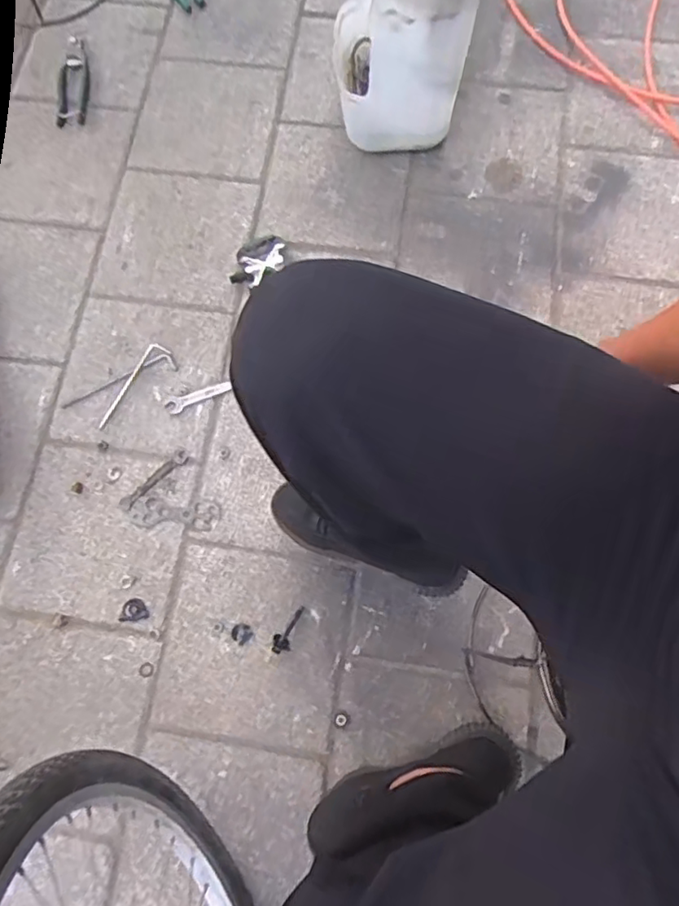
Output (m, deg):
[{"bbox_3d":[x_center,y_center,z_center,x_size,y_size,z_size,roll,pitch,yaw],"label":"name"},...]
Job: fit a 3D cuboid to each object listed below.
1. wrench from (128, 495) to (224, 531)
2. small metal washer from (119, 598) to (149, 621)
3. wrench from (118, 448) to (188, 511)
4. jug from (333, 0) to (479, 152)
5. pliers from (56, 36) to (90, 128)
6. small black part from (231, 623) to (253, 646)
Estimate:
[{"bbox_3d":[-0.239,0.088,0.860,0.131,0.006,0.043,5,77,3],"label":"wrench"},{"bbox_3d":[-0.289,0.220,0.824,0.039,0.004,0.031,-16,77,-2],"label":"small metal washer"},{"bbox_3d":[-0.275,0.040,0.873,0.021,0.006,0.121,44,82,11],"label":"wrench"},{"bbox_3d":[0.085,-0.655,0.873,0.173,0.346,0.217,-7,74,1],"label":"jug"},{"bbox_3d":[-0.484,-0.676,1.072,0.058,0.017,0.180,-2,77,1],"label":"pliers"},{"bbox_3d":[-0.135,0.249,0.814,0.028,0.004,0.026,0,77,2],"label":"small black part"}]

